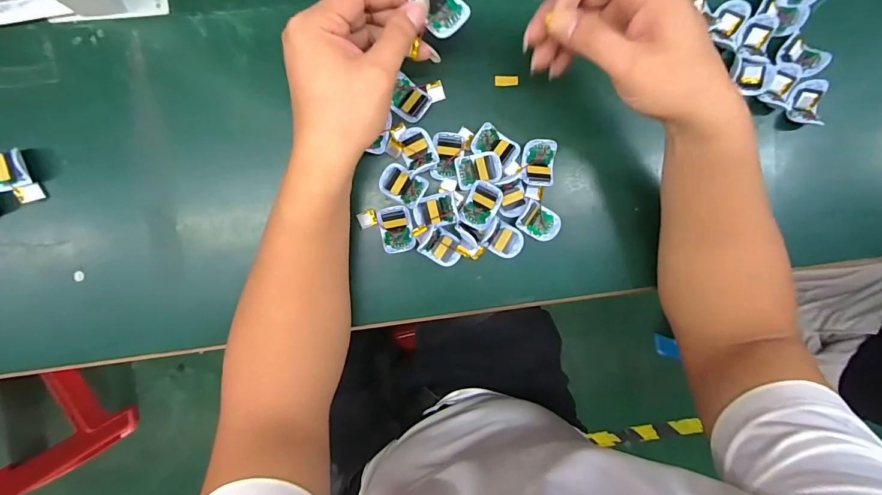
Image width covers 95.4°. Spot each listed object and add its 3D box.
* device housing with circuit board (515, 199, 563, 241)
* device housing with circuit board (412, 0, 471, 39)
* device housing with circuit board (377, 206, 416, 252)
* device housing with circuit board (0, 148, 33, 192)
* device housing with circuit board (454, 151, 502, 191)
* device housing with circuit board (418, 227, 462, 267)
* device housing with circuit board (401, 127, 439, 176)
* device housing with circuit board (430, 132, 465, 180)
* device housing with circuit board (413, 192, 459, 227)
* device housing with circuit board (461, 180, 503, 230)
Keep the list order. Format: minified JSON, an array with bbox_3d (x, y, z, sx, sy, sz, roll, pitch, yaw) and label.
[{"bbox_3d":[0.093,-0.024,0.377,0.039,0.013,0.030,32,92,-6],"label":"device housing with circuit board"},{"bbox_3d":[-0.001,-0.171,0.281,0.042,0.018,0.030,44,91,-7],"label":"device housing with circuit board"},{"bbox_3d":[-0.041,-0.017,0.368,0.029,0.007,0.042,-12,96,-3],"label":"device housing with circuit board"},{"bbox_3d":[-0.372,-0.063,0.337,0.041,0.015,0.029,-16,96,-3],"label":"device housing with circuit board"},{"bbox_3d":[0.034,-0.071,0.365,0.041,0.010,0.029,-14,96,-3],"label":"device housing with circuit board"},{"bbox_3d":[0.001,0.002,0.374,0.036,0.011,0.028,39,91,-6],"label":"device housing with circuit board"},{"bbox_3d":[-0.020,-0.088,0.359,0.029,0.012,0.038,-25,96,-2],"label":"device housing with circuit board"},{"bbox_3d":[0.006,-0.083,0.363,0.028,0.007,0.040,4,95,-5],"label":"device housing with circuit board"},{"bbox_3d":[-0.004,-0.032,0.368,0.037,0.014,0.027,-17,96,-3],"label":"device housing with circuit board"},{"bbox_3d":[0.037,-0.038,0.369,0.029,0.016,0.041,22,93,-6],"label":"device housing with circuit board"}]

